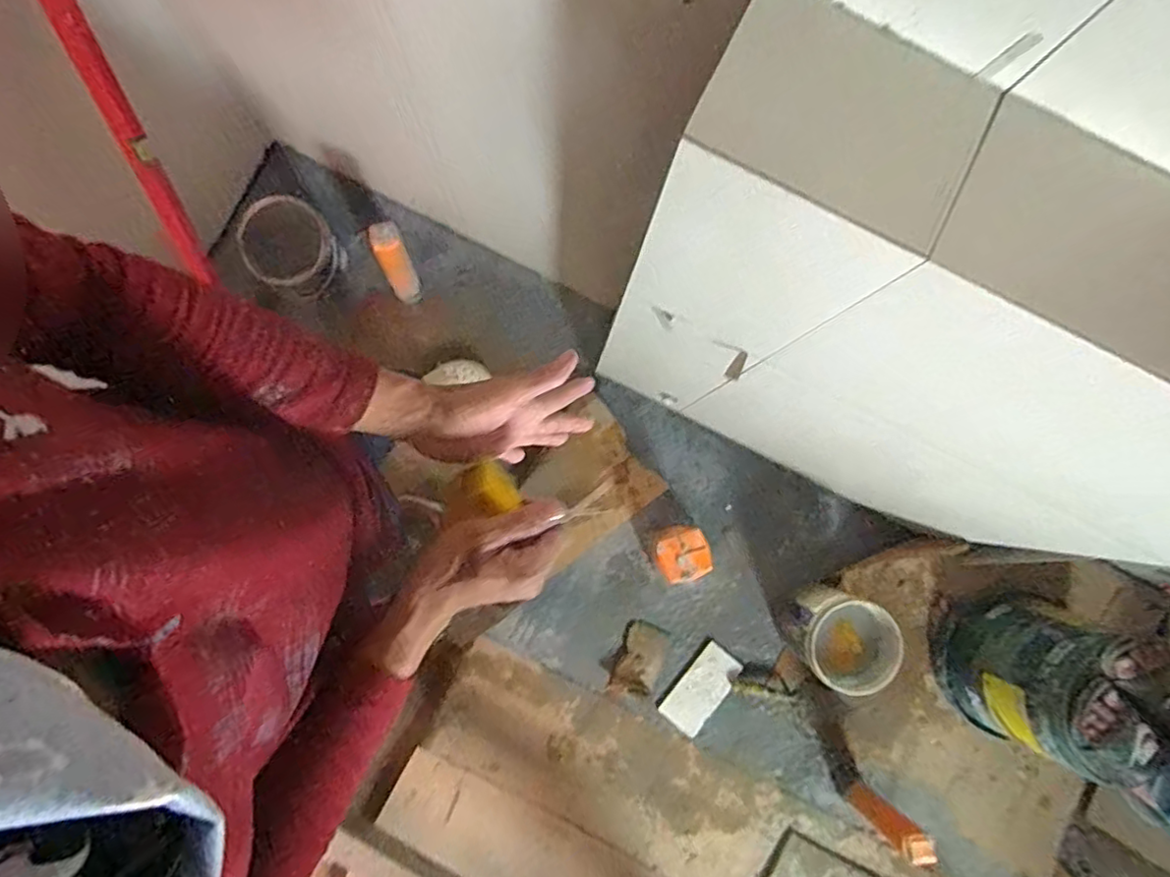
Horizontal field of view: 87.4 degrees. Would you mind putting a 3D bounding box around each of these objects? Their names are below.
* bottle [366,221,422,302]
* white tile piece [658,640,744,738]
[{"bbox_3d":[-0.381,-0.355,1.246,0.070,0.223,0.075,-23,80,-4],"label":"bottle"},{"bbox_3d":[0.255,0.545,1.329,0.098,0.011,0.190,42,85,1],"label":"white tile piece"}]

